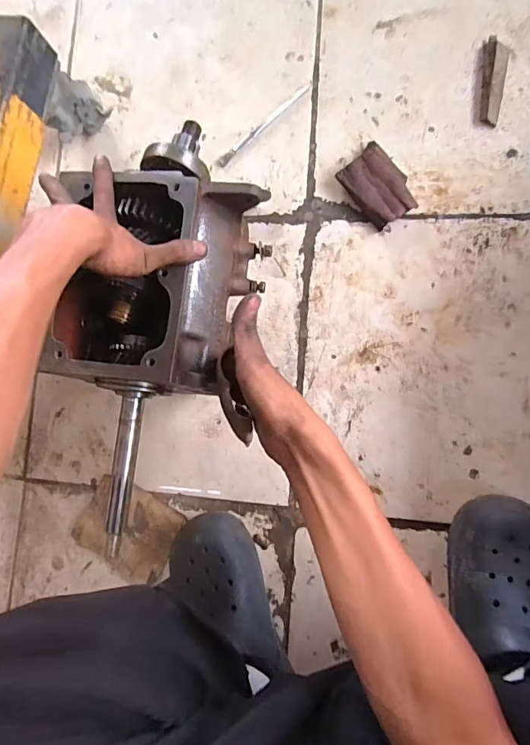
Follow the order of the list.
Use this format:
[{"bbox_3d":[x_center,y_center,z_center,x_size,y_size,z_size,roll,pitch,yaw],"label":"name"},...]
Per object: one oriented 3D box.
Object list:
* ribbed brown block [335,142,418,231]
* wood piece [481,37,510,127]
[{"bbox_3d":[0.154,-0.252,0.580,0.070,0.024,0.104,-36,80,4],"label":"ribbed brown block"},{"bbox_3d":[0.307,-0.392,0.569,0.031,0.011,0.122,3,85,9],"label":"wood piece"}]

